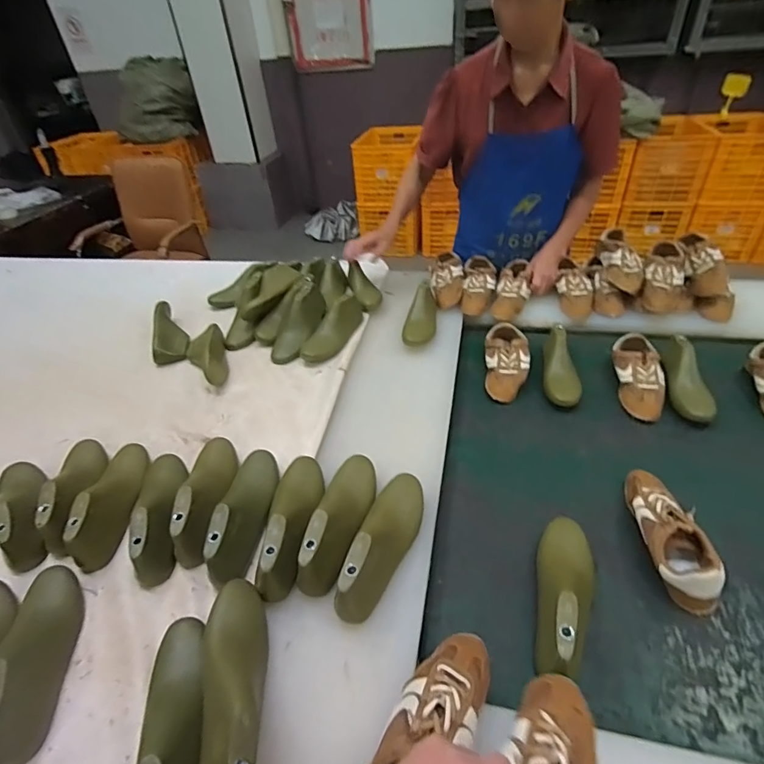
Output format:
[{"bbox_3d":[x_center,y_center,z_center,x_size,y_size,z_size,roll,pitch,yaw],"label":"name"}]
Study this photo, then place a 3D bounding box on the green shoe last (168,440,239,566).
[{"bbox_3d":[-0.280,0.168,0.726,0.067,0.076,0.243,-8,40,-3],"label":"green shoe last"}]

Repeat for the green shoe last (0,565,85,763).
[{"bbox_3d":[-0.433,0.325,0.558,0.066,0.077,0.228,-13,40,-9],"label":"green shoe last"}]

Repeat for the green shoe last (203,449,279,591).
[{"bbox_3d":[-0.206,0.184,0.695,0.066,0.074,0.236,-5,40,1],"label":"green shoe last"}]

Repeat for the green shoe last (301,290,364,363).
[{"bbox_3d":[-0.109,-0.128,1.099,0.077,0.082,0.224,18,57,28],"label":"green shoe last"}]

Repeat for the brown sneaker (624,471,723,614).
[{"bbox_3d":[0.427,0.217,0.680,0.082,0.068,0.227,-1,38,7],"label":"brown sneaker"}]

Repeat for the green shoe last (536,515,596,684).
[{"bbox_3d":[0.254,0.275,0.612,0.077,0.084,0.224,8,40,18],"label":"green shoe last"}]

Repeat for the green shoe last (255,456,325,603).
[{"bbox_3d":[-0.134,0.191,0.674,0.070,0.071,0.241,-3,40,4],"label":"green shoe last"}]

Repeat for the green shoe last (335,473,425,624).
[{"bbox_3d":[0.006,0.215,0.636,0.072,0.081,0.236,7,41,15],"label":"green shoe last"}]

